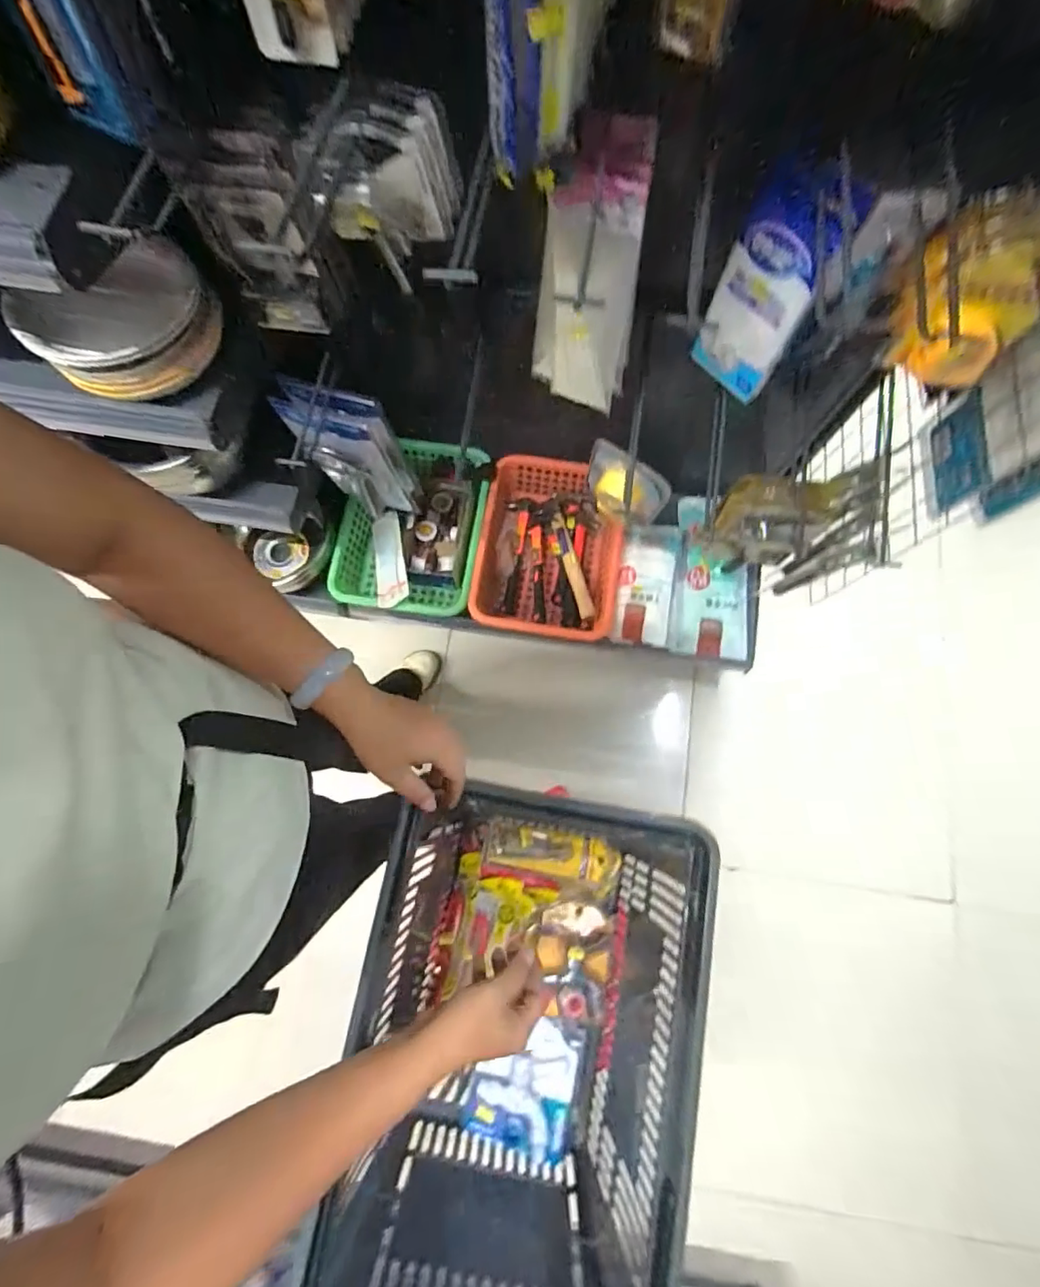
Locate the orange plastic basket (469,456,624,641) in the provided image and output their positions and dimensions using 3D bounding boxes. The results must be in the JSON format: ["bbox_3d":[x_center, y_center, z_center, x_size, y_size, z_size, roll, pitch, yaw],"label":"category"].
[{"bbox_3d":[0.063,-0.197,1.173,0.308,0.105,0.387,7,76,2],"label":"orange plastic basket"}]

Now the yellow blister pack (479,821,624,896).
[{"bbox_3d":[0.045,0.289,0.726,0.186,0.051,0.074,14,76,4],"label":"yellow blister pack"}]

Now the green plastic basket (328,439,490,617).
[{"bbox_3d":[-0.233,-0.244,1.159,0.289,0.150,0.368,8,76,2],"label":"green plastic basket"}]

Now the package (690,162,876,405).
[{"bbox_3d":[0.269,-0.386,0.595,0.105,0.231,0.041,42,79,10],"label":"package"}]

